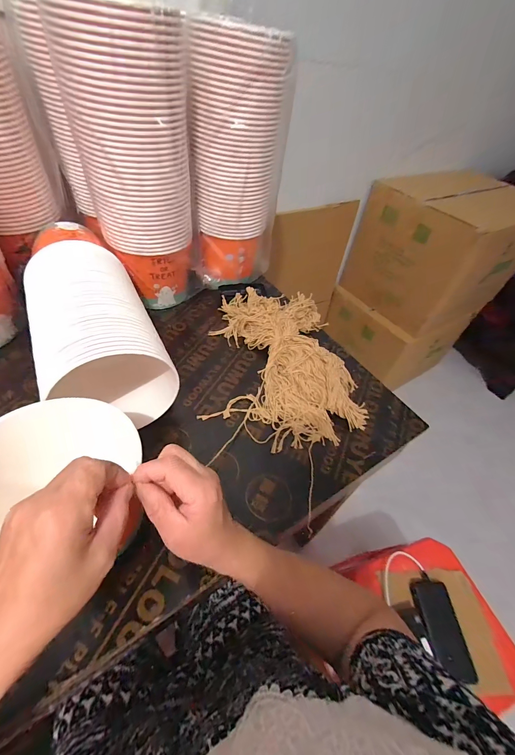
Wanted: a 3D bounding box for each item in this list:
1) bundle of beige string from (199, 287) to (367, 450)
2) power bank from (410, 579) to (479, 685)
[{"bbox_3d":[0.035,-0.049,0.582,0.259,0.052,0.375,-4,49,-10],"label":"bundle of beige string"},{"bbox_3d":[0.361,0.486,0.597,0.064,0.030,0.152,3,49,-5],"label":"power bank"}]

